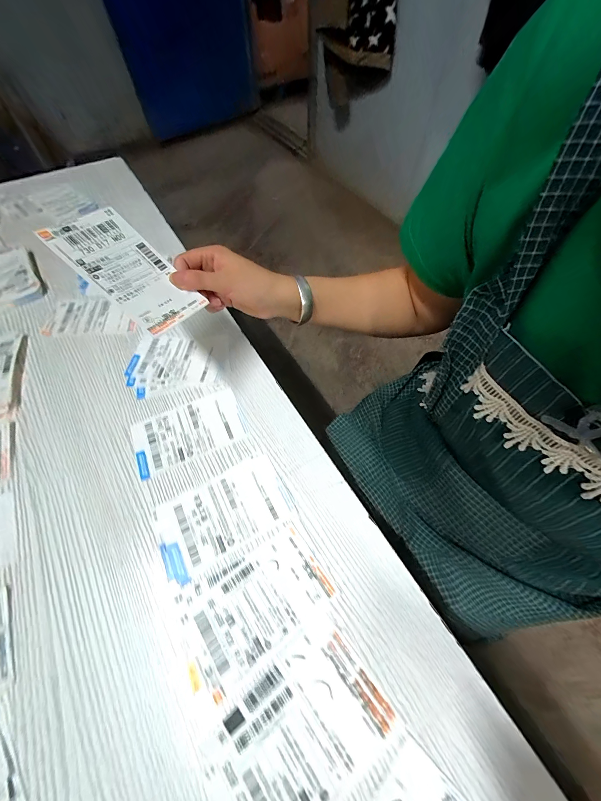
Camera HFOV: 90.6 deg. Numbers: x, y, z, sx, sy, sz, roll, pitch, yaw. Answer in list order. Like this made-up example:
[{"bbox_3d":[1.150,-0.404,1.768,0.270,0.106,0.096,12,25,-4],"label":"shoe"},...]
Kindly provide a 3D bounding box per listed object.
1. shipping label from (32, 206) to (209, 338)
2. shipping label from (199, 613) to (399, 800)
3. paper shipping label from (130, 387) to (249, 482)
[{"bbox_3d":[-0.162,-0.123,0.283,0.126,0.006,0.072,44,55,-9],"label":"shipping label"},{"bbox_3d":[-0.003,0.258,0.232,0.133,0.004,0.095,-32,66,-18],"label":"shipping label"},{"bbox_3d":[-0.134,0.035,0.358,0.127,0.005,0.074,-22,63,-14],"label":"paper shipping label"}]

